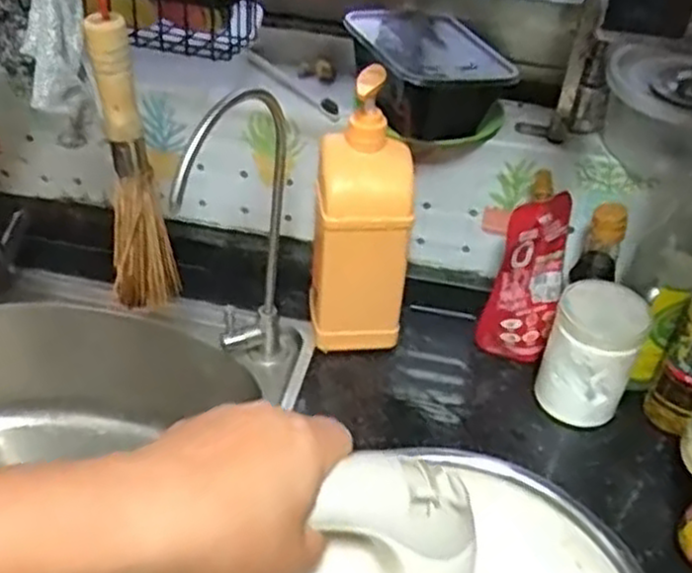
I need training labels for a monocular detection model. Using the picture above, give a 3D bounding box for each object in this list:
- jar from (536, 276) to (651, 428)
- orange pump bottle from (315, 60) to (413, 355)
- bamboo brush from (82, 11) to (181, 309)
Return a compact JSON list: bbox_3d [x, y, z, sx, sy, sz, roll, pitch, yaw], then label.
[{"bbox_3d":[0.239,0.064,0.744,0.077,0.118,0.094,23,42,20],"label":"jar"},{"bbox_3d":[0.016,-0.063,0.733,0.088,0.266,0.069,0,40,-6],"label":"orange pump bottle"},{"bbox_3d":[-0.170,-0.083,0.617,0.045,0.258,0.041,-1,40,-8],"label":"bamboo brush"}]

